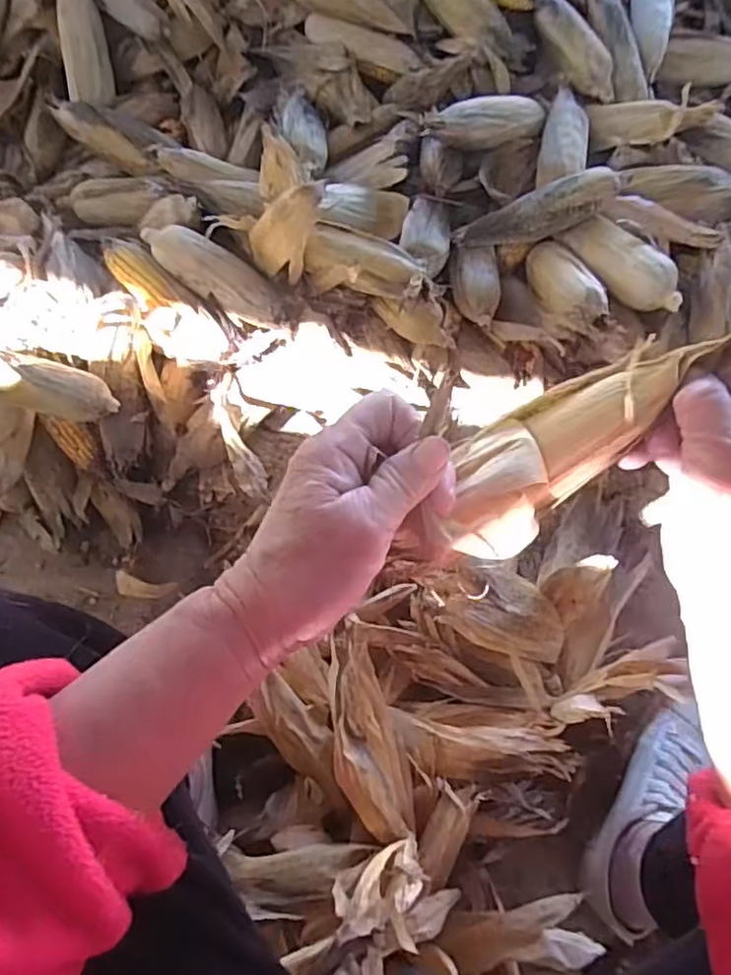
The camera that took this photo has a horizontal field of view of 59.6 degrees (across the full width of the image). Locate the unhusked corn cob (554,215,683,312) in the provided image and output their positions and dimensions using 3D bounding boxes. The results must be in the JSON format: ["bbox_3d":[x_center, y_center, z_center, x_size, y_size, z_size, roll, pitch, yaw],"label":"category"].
[{"bbox_3d":[0.296,-0.264,0.747,0.062,0.048,0.176,-26,55,-7],"label":"unhusked corn cob"}]

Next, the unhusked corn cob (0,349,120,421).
[{"bbox_3d":[-0.439,-0.131,0.745,0.329,0.069,0.067,13,71,7],"label":"unhusked corn cob"}]

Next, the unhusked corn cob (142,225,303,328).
[{"bbox_3d":[-0.181,-0.256,0.767,0.225,0.049,0.060,31,74,13],"label":"unhusked corn cob"}]

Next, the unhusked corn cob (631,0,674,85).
[{"bbox_3d":[0.409,-0.672,0.920,0.058,0.055,0.200,9,70,6],"label":"unhusked corn cob"}]

